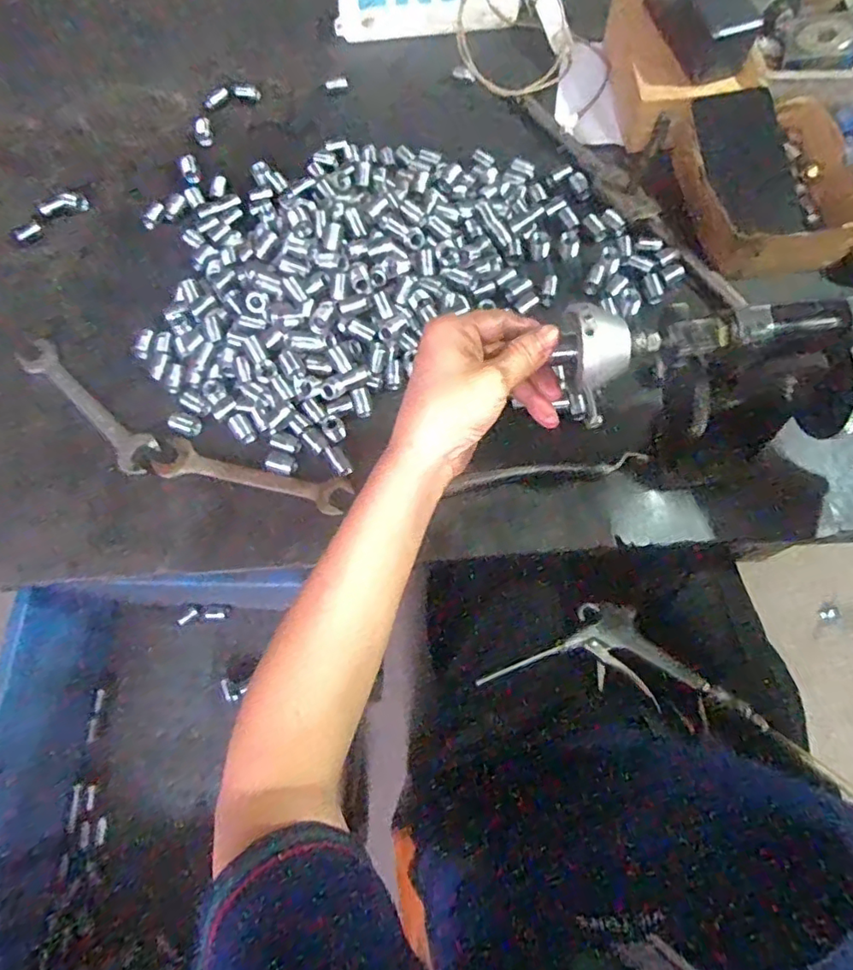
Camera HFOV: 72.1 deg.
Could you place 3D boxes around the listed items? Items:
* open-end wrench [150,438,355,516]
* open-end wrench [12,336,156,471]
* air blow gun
[{"bbox_3d":[-0.151,-0.005,0.512,0.173,0.013,0.033,13,71,7],"label":"open-end wrench"},{"bbox_3d":[-0.312,-0.076,0.541,0.188,0.008,0.035,40,76,15],"label":"open-end wrench"},{"bbox_3d":[0.159,0.158,0.561,0.197,0.025,0.091,8,70,5],"label":"air blow gun"}]

